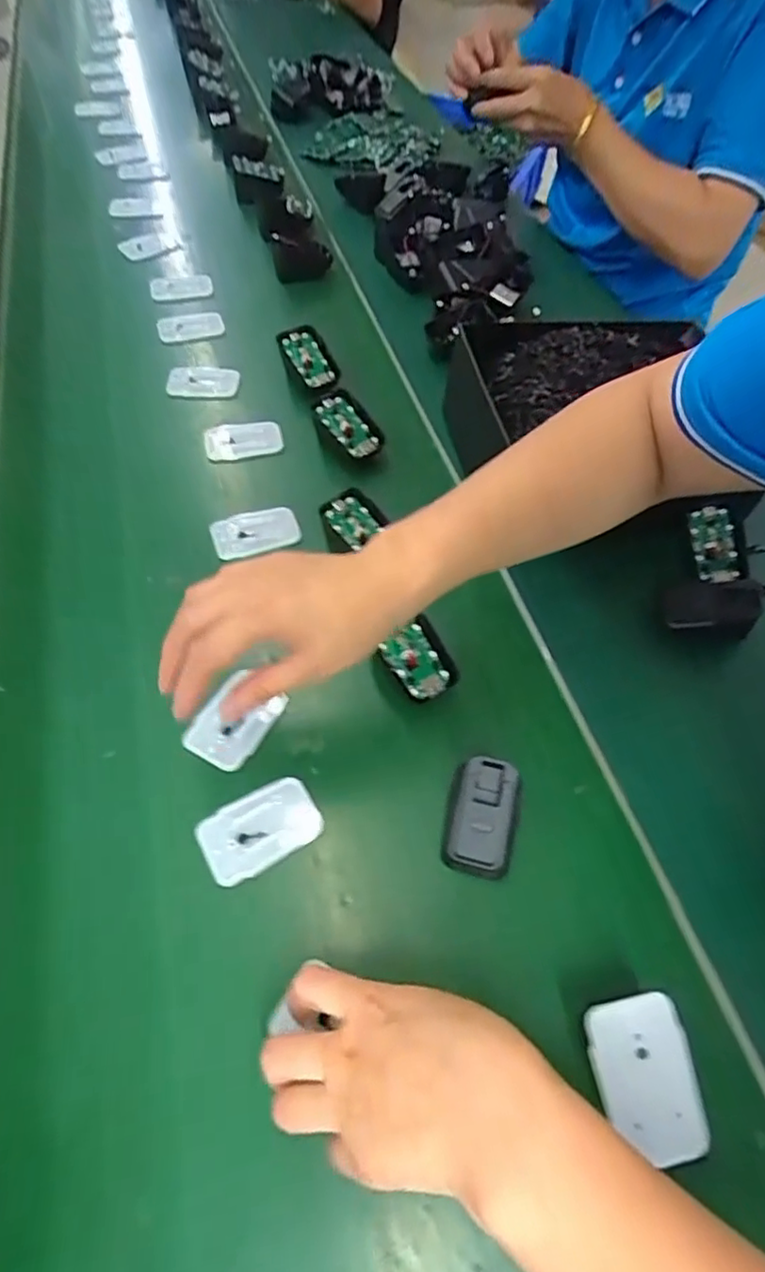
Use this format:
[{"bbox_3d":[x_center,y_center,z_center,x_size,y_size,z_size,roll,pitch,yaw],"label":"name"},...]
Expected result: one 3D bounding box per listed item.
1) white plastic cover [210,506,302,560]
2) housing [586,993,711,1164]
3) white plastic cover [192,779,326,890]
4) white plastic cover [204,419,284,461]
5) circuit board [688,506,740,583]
[{"bbox_3d":[-0.106,-0.087,0.519,0.071,0.008,0.041,-15,65,-13],"label":"white plastic cover"},{"bbox_3d":[0.126,0.209,0.293,0.048,0.014,0.065,-9,57,-8],"label":"housing"},{"bbox_3d":[-0.076,0.119,0.383,0.071,0.006,0.047,-26,62,-18],"label":"white plastic cover"},{"bbox_3d":[-0.131,-0.186,0.581,0.070,0.006,0.043,-10,58,-9],"label":"white plastic cover"},{"bbox_3d":[0.264,-0.073,0.493,0.031,0.005,0.059,-7,86,7],"label":"circuit board"}]

